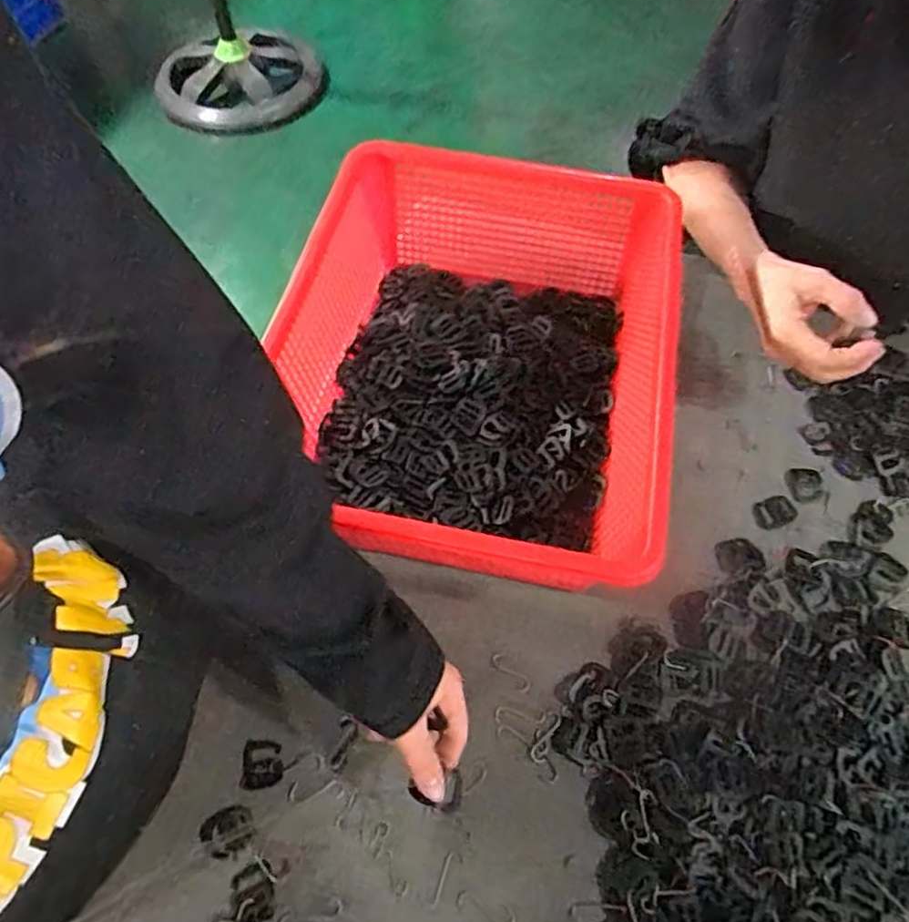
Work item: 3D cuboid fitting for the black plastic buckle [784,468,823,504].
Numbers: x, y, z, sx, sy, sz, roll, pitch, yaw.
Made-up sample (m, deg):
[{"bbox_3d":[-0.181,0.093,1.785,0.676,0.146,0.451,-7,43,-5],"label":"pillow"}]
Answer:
[{"bbox_3d":[0.309,0.021,0.590,0.030,0.004,0.034,-3,61,-2],"label":"black plastic buckle"}]

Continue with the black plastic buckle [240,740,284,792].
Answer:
[{"bbox_3d":[-0.135,0.214,0.472,0.028,0.004,0.032,0,61,0],"label":"black plastic buckle"}]

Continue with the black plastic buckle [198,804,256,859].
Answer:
[{"bbox_3d":[-0.153,0.250,0.451,0.033,0.004,0.029,-26,65,-14],"label":"black plastic buckle"}]

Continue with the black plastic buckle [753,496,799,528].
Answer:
[{"bbox_3d":[0.275,0.043,0.576,0.036,0.004,0.025,-23,64,-12],"label":"black plastic buckle"}]

